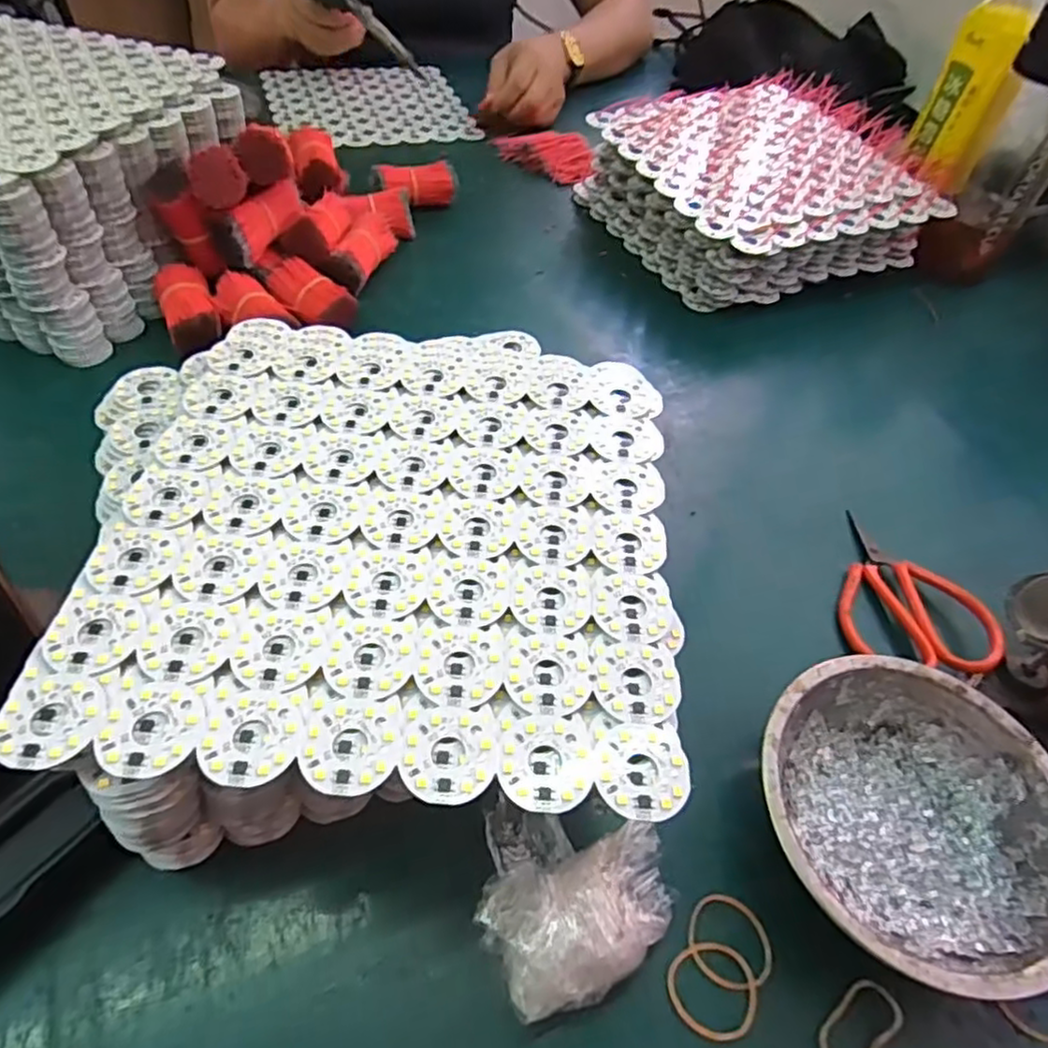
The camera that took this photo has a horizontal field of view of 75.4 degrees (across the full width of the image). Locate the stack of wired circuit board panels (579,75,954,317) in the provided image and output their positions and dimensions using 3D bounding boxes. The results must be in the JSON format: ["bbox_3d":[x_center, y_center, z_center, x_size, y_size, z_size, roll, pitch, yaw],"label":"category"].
[{"bbox_3d":[0.211,-0.304,0.607,0.264,0.068,0.232,-14,61,-12],"label":"stack of wired circuit board panels"}]

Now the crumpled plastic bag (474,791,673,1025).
[{"bbox_3d":[0.020,0.146,0.260,0.072,0.031,0.068,6,51,-1],"label":"crumpled plastic bag"}]

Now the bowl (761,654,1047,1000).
[{"bbox_3d":[0.162,0.119,0.284,0.122,0.039,0.123,3,51,-4],"label":"bowl"}]

